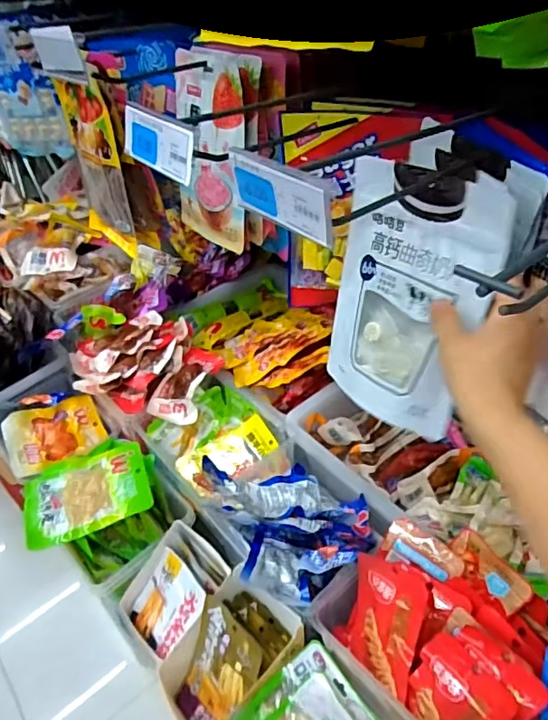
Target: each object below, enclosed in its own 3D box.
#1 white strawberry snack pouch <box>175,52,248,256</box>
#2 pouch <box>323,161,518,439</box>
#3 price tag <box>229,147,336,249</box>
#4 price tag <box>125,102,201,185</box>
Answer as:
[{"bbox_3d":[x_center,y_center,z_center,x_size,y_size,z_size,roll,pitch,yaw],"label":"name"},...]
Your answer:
[{"bbox_3d":[-0.080,-0.260,0.671,0.024,0.216,0.140,-19,39,-32],"label":"white strawberry snack pouch"},{"bbox_3d":[0.124,-0.053,0.497,0.027,0.228,0.168,-11,28,-36],"label":"pouch"},{"bbox_3d":[0.004,-0.106,0.347,0.007,0.042,0.097,-34,48,-27],"label":"price tag"},{"bbox_3d":[-0.094,-0.177,0.434,0.007,0.043,0.108,-17,41,-39],"label":"price tag"}]

